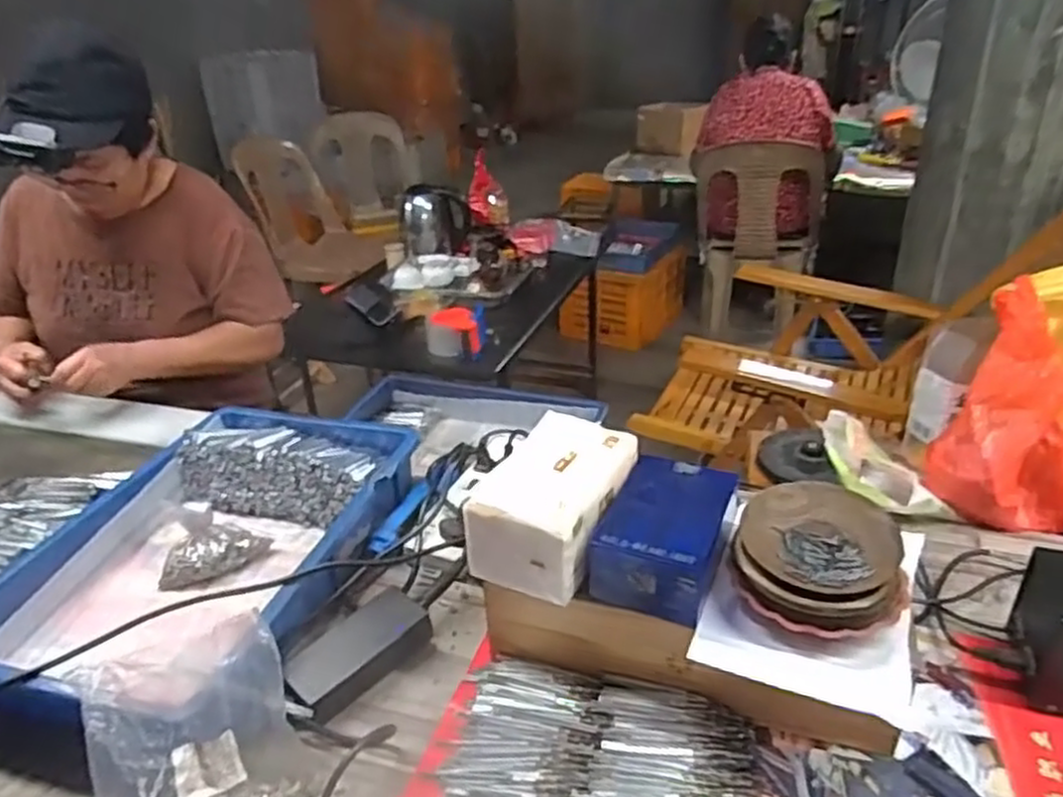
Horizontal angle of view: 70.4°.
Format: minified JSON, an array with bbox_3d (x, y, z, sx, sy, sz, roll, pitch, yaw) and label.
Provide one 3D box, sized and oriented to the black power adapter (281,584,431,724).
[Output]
[{"bbox_3d":[-0.155,0.228,0.673,0.064,0.037,0.137,22,37,37],"label":"black power adapter"}]

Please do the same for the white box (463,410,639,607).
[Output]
[{"bbox_3d":[0.023,0.089,0.659,0.097,0.085,0.154,14,33,28],"label":"white box"}]

